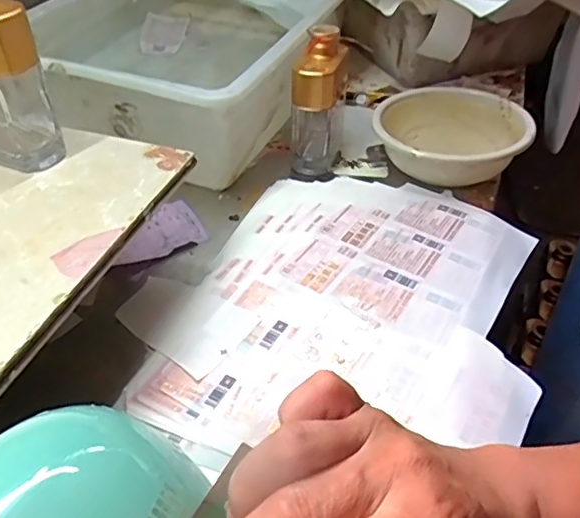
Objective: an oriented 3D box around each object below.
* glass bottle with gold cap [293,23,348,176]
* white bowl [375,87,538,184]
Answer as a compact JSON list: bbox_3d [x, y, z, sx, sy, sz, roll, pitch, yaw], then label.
[{"bbox_3d":[0.035,-0.198,0.715,0.056,0.170,0.073,7,44,4],"label":"glass bottle with gold cap"},{"bbox_3d":[0.213,-0.161,0.748,0.198,0.064,0.182,2,44,-1],"label":"white bowl"}]

